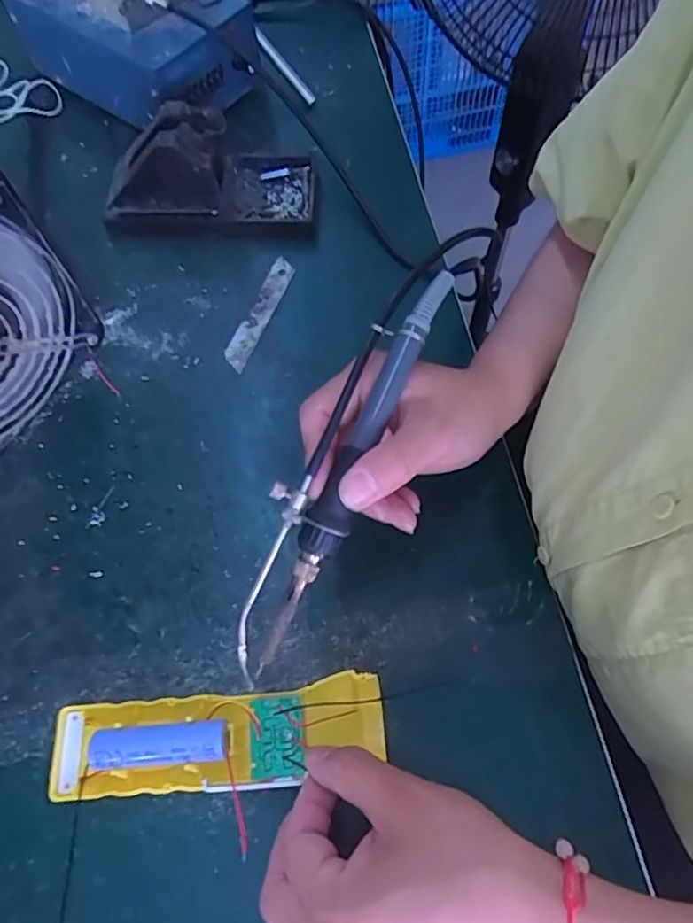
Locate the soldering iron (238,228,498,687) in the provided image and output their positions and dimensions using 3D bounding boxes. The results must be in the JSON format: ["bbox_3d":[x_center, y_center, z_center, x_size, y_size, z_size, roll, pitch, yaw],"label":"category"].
[{"bbox_3d":[0.002,-0.012,0.266,0.032,0.019,0.233,25,85,13],"label":"soldering iron"}]

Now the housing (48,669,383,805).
[{"bbox_3d":[-0.064,0.135,0.280,0.162,0.024,0.044,-8,64,1],"label":"housing"}]

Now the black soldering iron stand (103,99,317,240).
[{"bbox_3d":[-0.103,-0.220,0.427,0.155,0.071,0.079,1,66,3],"label":"black soldering iron stand"}]

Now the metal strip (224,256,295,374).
[{"bbox_3d":[-0.062,-0.107,0.412,0.018,0.004,0.097,24,69,-2],"label":"metal strip"}]

